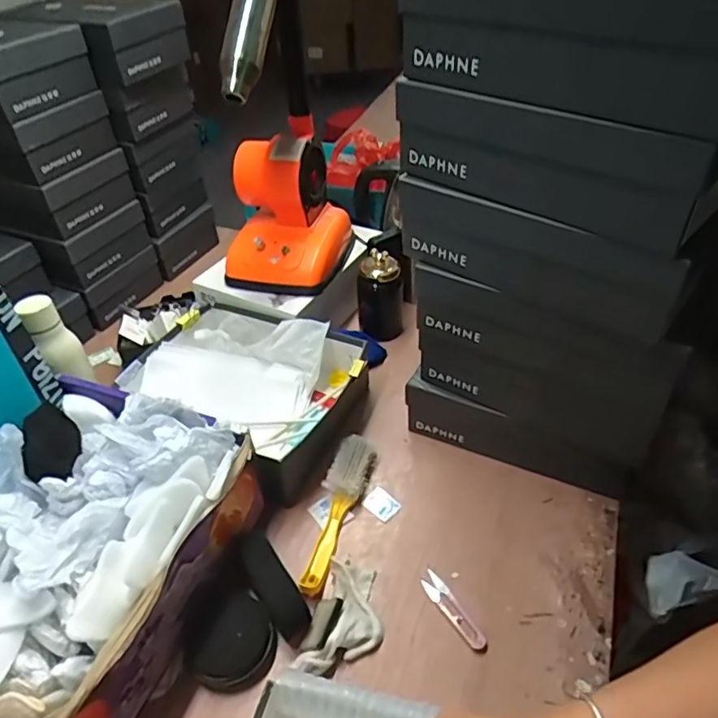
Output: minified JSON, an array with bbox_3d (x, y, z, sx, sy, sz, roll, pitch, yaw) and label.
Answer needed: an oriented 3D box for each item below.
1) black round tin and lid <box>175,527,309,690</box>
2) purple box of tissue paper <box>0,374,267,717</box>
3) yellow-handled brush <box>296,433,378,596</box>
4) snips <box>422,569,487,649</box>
[{"bbox_3d":[-0.130,0.279,0.616,0.132,0.068,0.108,-31,48,-27],"label":"black round tin and lid"},{"bbox_3d":[-0.321,0.202,0.591,0.295,0.169,0.387,16,45,21],"label":"purple box of tissue paper"},{"bbox_3d":[-0.028,0.193,0.737,0.053,0.031,0.232,9,43,14],"label":"yellow-handled brush"},{"bbox_3d":[0.108,0.283,0.645,0.024,0.006,0.099,-25,46,-23],"label":"snips"}]

